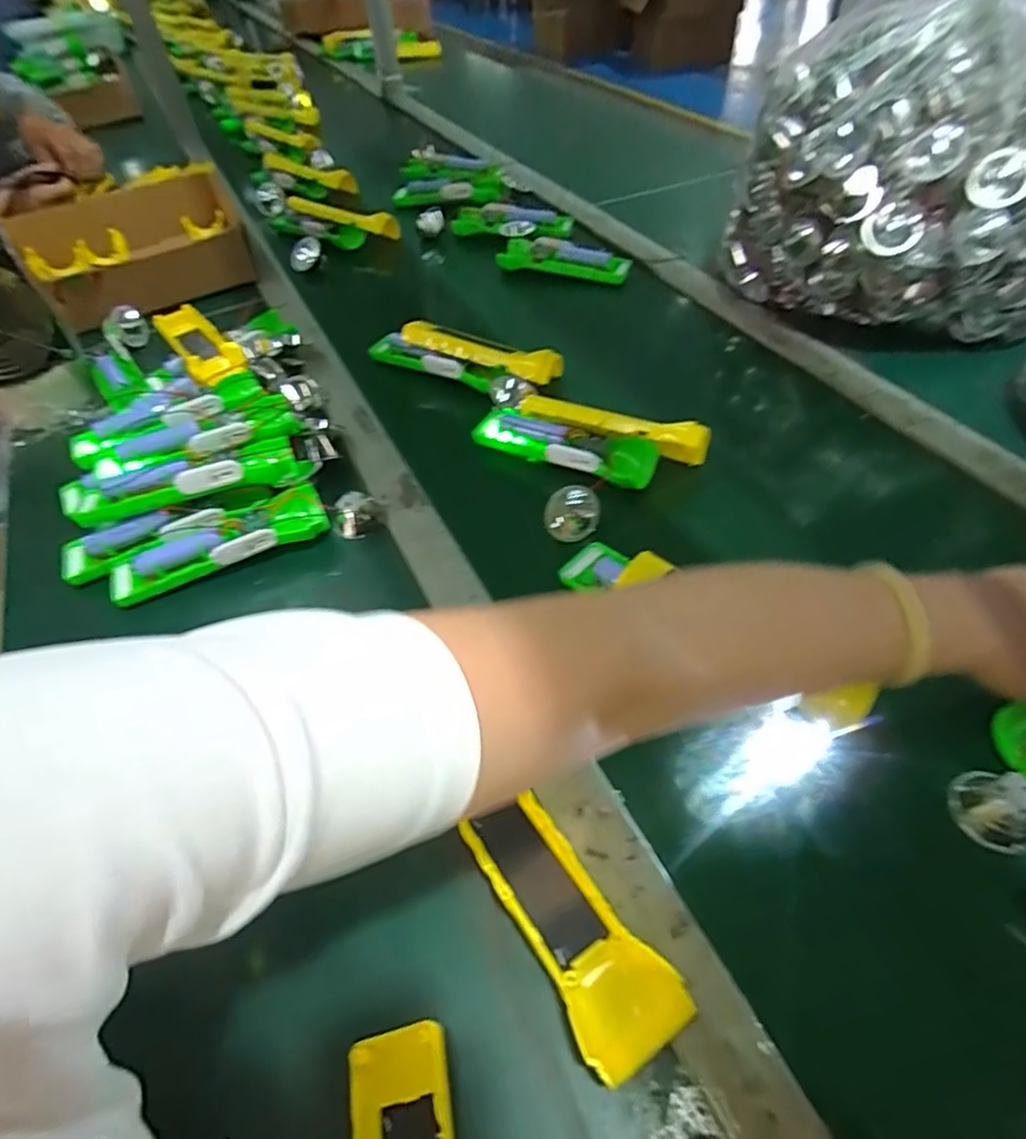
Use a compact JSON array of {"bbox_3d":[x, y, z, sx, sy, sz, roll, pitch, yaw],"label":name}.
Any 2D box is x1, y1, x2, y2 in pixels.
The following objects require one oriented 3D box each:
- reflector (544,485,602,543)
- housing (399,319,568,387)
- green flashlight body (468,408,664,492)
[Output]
[{"bbox_3d":[0.047,-0.045,0.496,0.042,0.047,0.018,5,51,11],"label":"reflector"},{"bbox_3d":[-0.034,-0.221,0.635,0.164,0.032,0.035,16,54,19],"label":"housing"},{"bbox_3d":[0.044,-0.110,0.554,0.163,0.030,0.047,22,56,23],"label":"green flashlight body"}]

